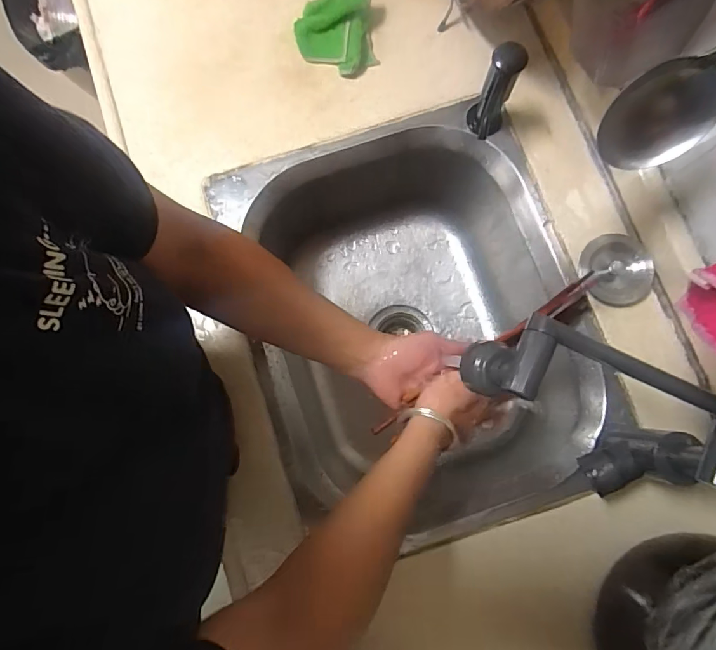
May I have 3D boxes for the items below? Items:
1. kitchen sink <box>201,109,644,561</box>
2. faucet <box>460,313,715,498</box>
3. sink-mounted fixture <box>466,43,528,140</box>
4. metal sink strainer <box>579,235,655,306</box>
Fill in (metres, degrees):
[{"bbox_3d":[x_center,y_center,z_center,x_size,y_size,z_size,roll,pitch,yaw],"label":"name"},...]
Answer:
[{"bbox_3d":[0.076,0.012,0.637,0.406,0.230,0.496,-17,81,-2],"label":"kitchen sink"},{"bbox_3d":[0.201,0.080,0.405,0.224,0.147,0.088,24,82,4],"label":"faucet"},{"bbox_3d":[0.164,-0.281,0.525,0.043,0.114,0.035,21,82,3],"label":"sink-mounted fixture"},{"bbox_3d":[0.310,-0.066,0.532,0.074,0.016,0.085,-25,74,22],"label":"metal sink strainer"}]

